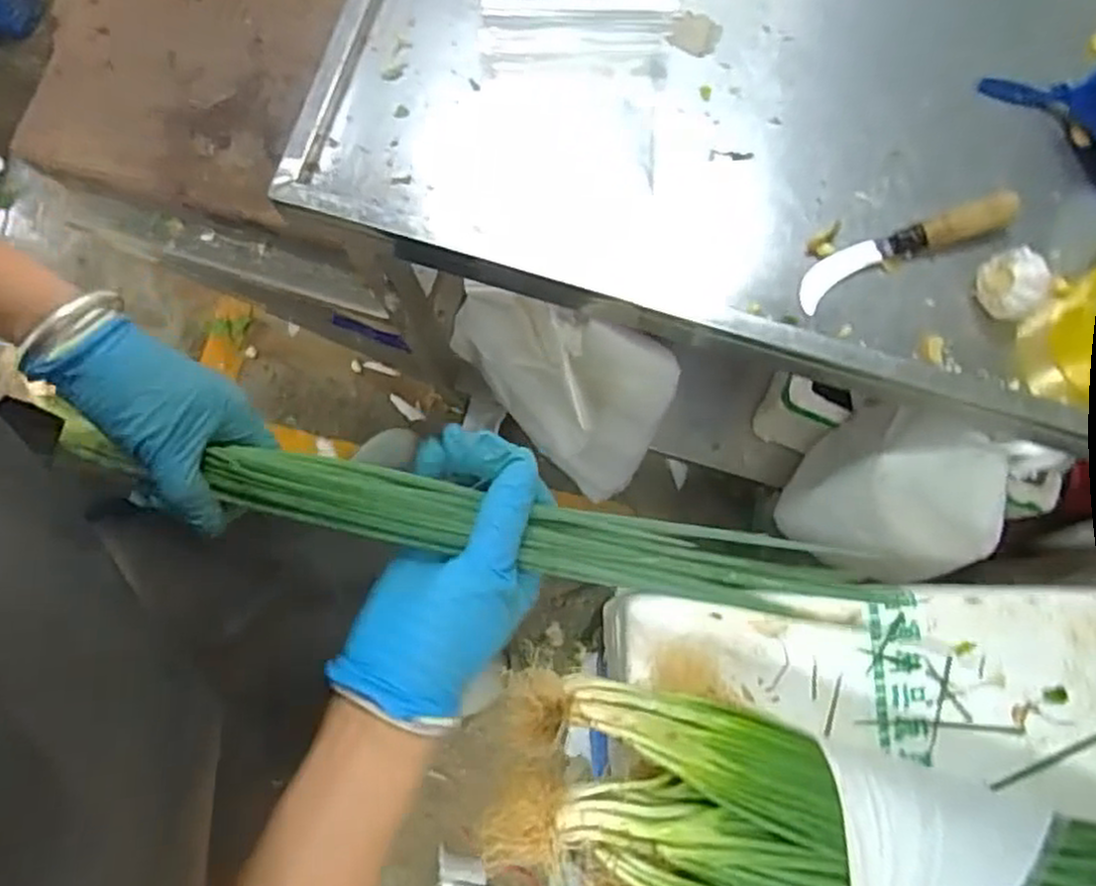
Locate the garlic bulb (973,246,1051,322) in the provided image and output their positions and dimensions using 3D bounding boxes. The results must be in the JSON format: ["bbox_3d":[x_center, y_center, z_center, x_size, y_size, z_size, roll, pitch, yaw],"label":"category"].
[{"bbox_3d":[0.353,-0.121,0.574,0.040,0.043,0.052,-29,80,-4],"label":"garlic bulb"}]

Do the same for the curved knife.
[{"bbox_3d":[0.280,-0.157,0.591,0.173,0.027,0.035,-24,79,-3],"label":"curved knife"}]

